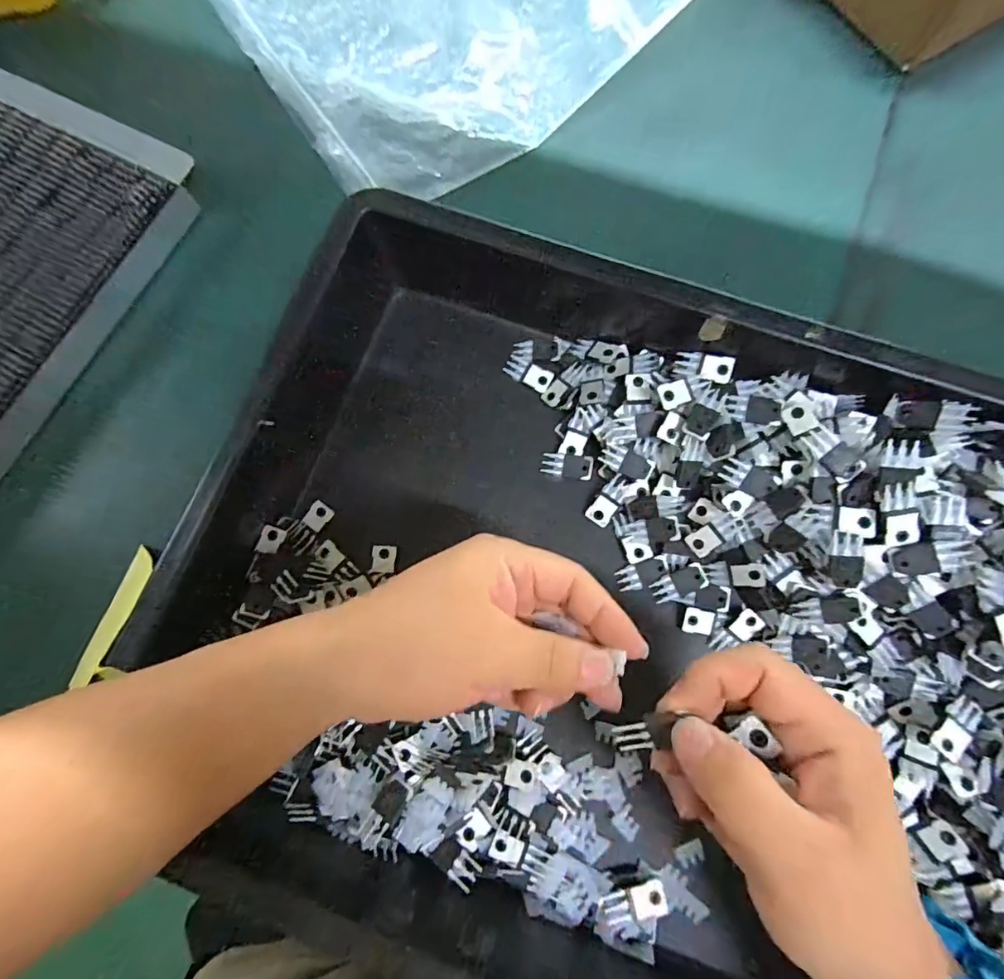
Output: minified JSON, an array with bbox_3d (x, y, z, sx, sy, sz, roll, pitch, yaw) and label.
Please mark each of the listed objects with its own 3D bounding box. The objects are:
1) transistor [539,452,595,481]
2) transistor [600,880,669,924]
[{"bbox_3d":[0.044,-0.016,0.323,0.033,0.005,0.016,9,79,3],"label":"transistor"},{"bbox_3d":[0.071,0.227,0.263,0.037,0.007,0.015,-16,78,-2],"label":"transistor"}]

